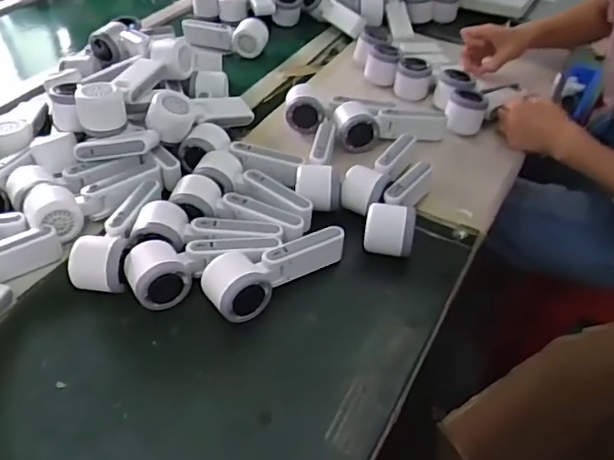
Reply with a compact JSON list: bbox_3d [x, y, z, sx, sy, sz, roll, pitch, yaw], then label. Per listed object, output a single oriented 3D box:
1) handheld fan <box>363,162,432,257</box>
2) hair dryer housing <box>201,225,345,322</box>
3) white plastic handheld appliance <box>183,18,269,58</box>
[{"bbox_3d":[0.114,-0.030,0.702,0.056,0.065,0.155,14,44,13],"label":"handheld fan"},{"bbox_3d":[-0.033,0.040,0.629,0.165,0.048,0.057,-28,50,-29],"label":"hair dryer housing"},{"bbox_3d":[-0.152,-0.360,1.049,0.171,0.051,0.049,11,43,10],"label":"white plastic handheld appliance"}]

